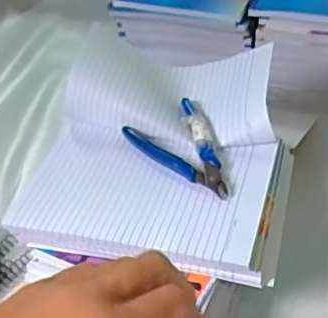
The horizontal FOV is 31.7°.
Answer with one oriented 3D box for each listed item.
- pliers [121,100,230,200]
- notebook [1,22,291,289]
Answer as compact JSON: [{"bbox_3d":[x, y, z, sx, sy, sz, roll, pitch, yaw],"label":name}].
[{"bbox_3d":[0.020,-0.007,0.488,0.067,0.014,0.118,-22,43,-19],"label":"pliers"},{"bbox_3d":[0.002,-0.019,0.496,0.206,0.065,0.224,7,42,15],"label":"notebook"}]

